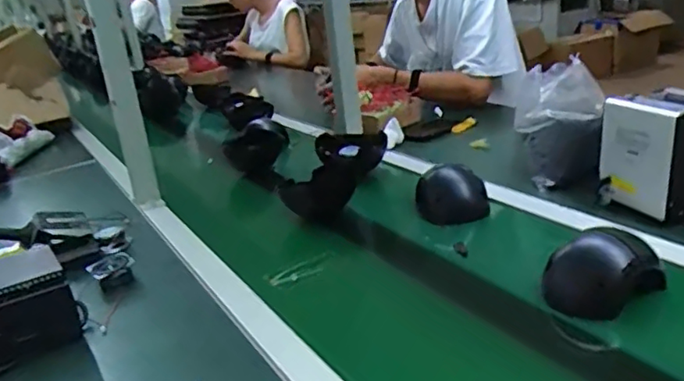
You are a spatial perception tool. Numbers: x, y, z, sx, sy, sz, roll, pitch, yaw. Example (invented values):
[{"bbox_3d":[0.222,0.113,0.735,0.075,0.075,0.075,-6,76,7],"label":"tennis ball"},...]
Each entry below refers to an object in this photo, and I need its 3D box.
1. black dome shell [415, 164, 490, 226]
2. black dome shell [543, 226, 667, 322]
[{"bbox_3d":[0.169,0.006,0.945,0.103,0.076,0.072,-6,20,4],"label":"black dome shell"},{"bbox_3d":[0.286,0.090,0.672,0.098,0.068,0.095,-19,23,-28],"label":"black dome shell"}]

